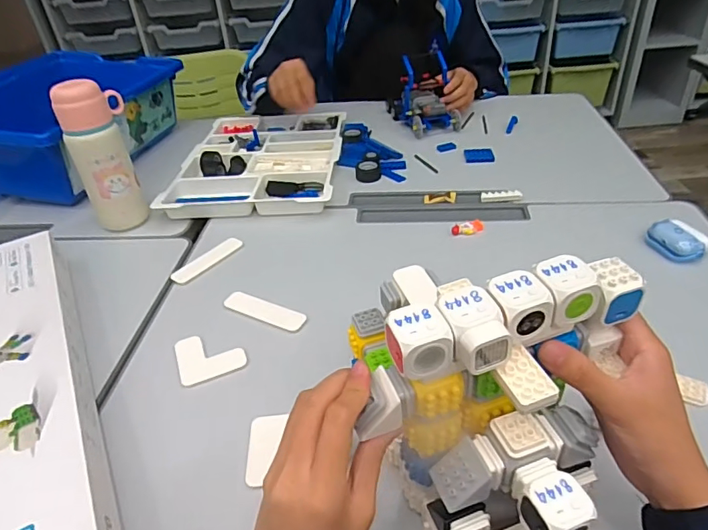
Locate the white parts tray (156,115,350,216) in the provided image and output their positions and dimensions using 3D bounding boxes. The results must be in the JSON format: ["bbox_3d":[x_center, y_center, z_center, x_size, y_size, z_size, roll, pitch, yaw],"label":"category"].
[{"bbox_3d":[-0.157,-0.197,0.895,0.261,0.032,0.371,-2,37,4],"label":"white parts tray"}]

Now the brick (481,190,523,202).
[{"bbox_3d":[0.220,-0.103,0.749,0.059,0.009,0.023,0,34,24],"label":"brick"}]

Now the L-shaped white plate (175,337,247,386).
[{"bbox_3d":[-0.154,0.096,0.537,0.068,0.005,0.066,-17,38,-15],"label":"L-shaped white plate"}]

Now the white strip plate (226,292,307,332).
[{"bbox_3d":[-0.105,0.051,0.583,0.107,0.004,0.030,15,41,25],"label":"white strip plate"}]

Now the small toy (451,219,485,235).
[{"bbox_3d":[0.156,-0.048,0.682,0.046,0.015,0.020,-12,37,-9],"label":"small toy"}]

